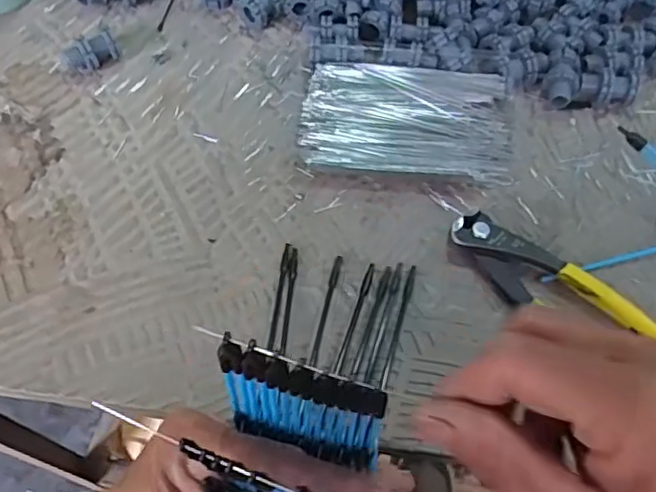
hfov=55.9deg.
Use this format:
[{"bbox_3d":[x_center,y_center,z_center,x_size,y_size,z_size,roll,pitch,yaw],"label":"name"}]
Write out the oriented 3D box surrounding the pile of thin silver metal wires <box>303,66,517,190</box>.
[{"bbox_3d":[0.051,-0.083,0.404,0.132,0.016,0.073,6,62,3],"label":"pile of thin silver metal wires"}]

